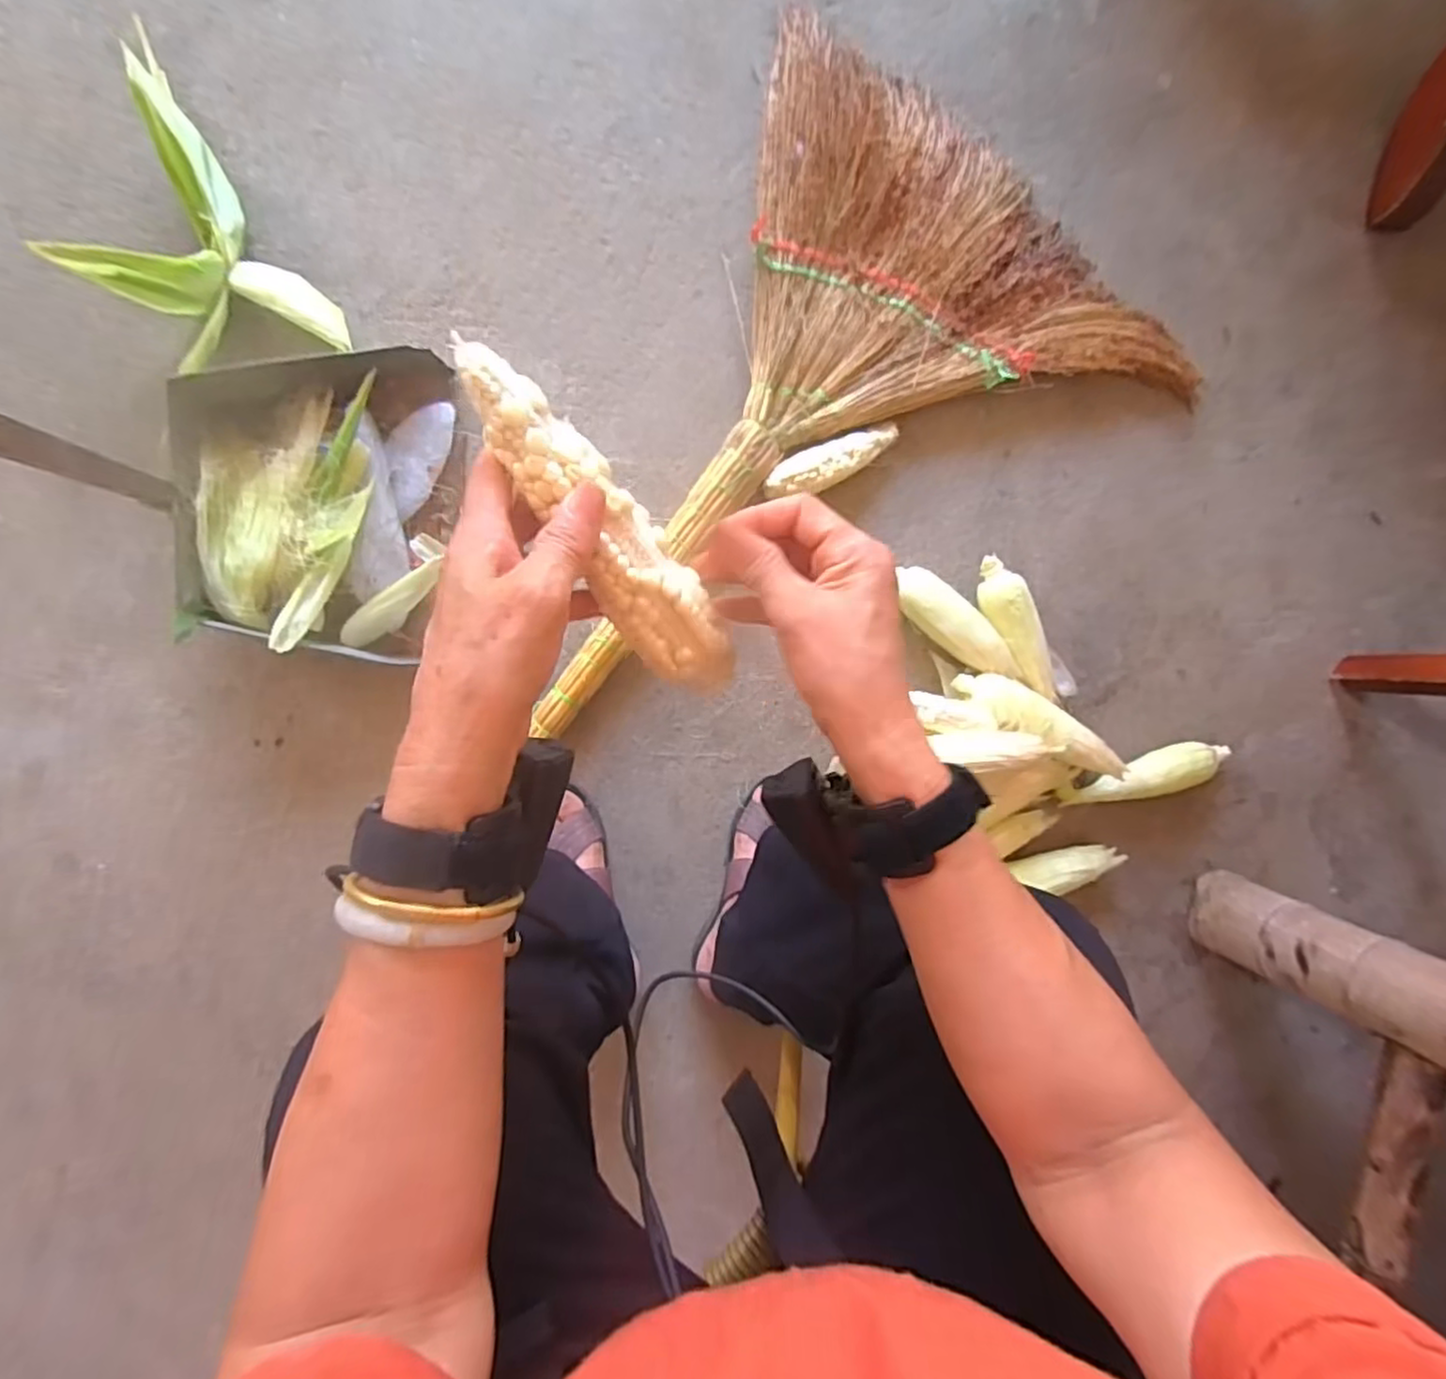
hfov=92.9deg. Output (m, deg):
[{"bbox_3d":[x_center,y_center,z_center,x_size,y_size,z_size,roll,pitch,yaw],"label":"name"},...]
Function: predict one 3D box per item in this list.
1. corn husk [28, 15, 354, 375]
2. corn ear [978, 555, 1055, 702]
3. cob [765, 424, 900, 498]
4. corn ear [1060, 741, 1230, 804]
[{"bbox_3d":[-0.504,-0.411,0.645,0.176,0.072,0.269,-36,98,-3],"label":"corn husk"},{"bbox_3d":[0.333,-0.069,0.789,0.052,0.053,0.178,-30,98,-4],"label":"corn ear"},{"bbox_3d":[0.118,-0.248,0.751,0.160,0.039,0.045,-27,97,-4],"label":"cob"},{"bbox_3d":[0.503,0.104,0.819,0.206,0.053,0.055,-16,97,-5],"label":"corn ear"}]

